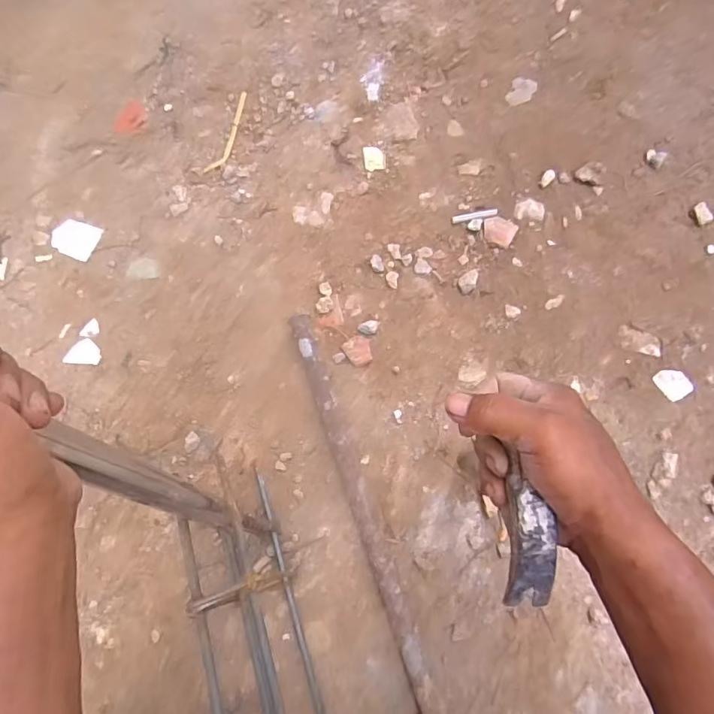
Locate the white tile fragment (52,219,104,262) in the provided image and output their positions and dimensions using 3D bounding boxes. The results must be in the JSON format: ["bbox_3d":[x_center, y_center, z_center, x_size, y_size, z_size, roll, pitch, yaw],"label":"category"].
[{"bbox_3d":[-0.368,-0.154,0.661,0.059,0.005,0.051,19,73,5],"label":"white tile fragment"}]

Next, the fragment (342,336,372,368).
[{"bbox_3d":[0.002,-0.008,0.611,0.032,0.008,0.038,-29,75,-10],"label":"fragment"}]

